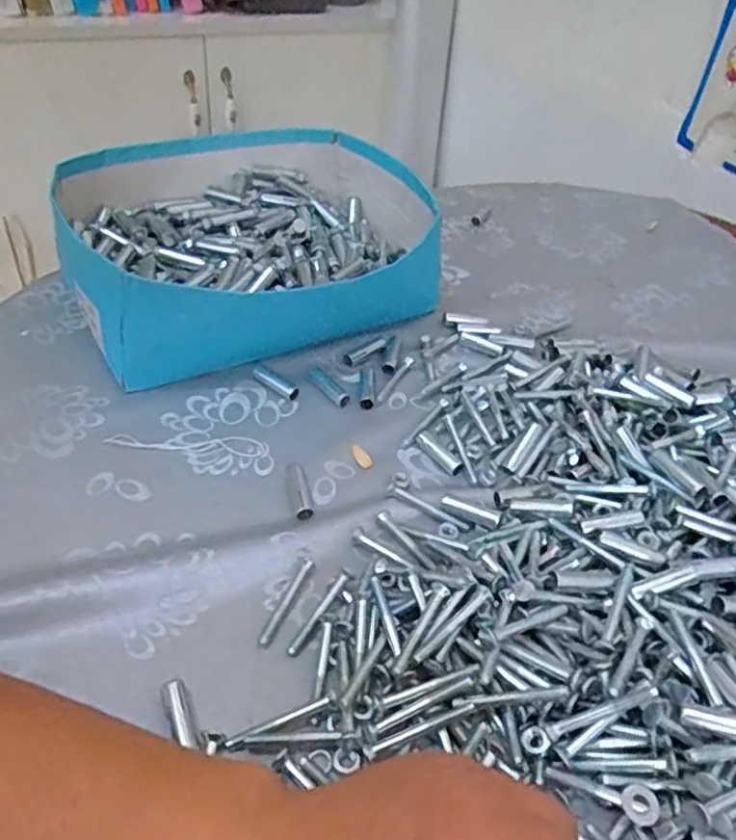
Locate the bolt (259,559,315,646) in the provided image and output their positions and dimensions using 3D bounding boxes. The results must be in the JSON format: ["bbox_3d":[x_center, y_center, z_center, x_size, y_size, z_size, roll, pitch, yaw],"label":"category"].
[{"bbox_3d":[-0.045,0.100,0.381,0.007,0.004,0.057,19,44,15],"label":"bolt"}]

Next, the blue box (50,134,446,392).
[{"bbox_3d":[-0.097,-0.155,0.591,0.301,0.090,0.264,-16,46,-21],"label":"blue box"}]

